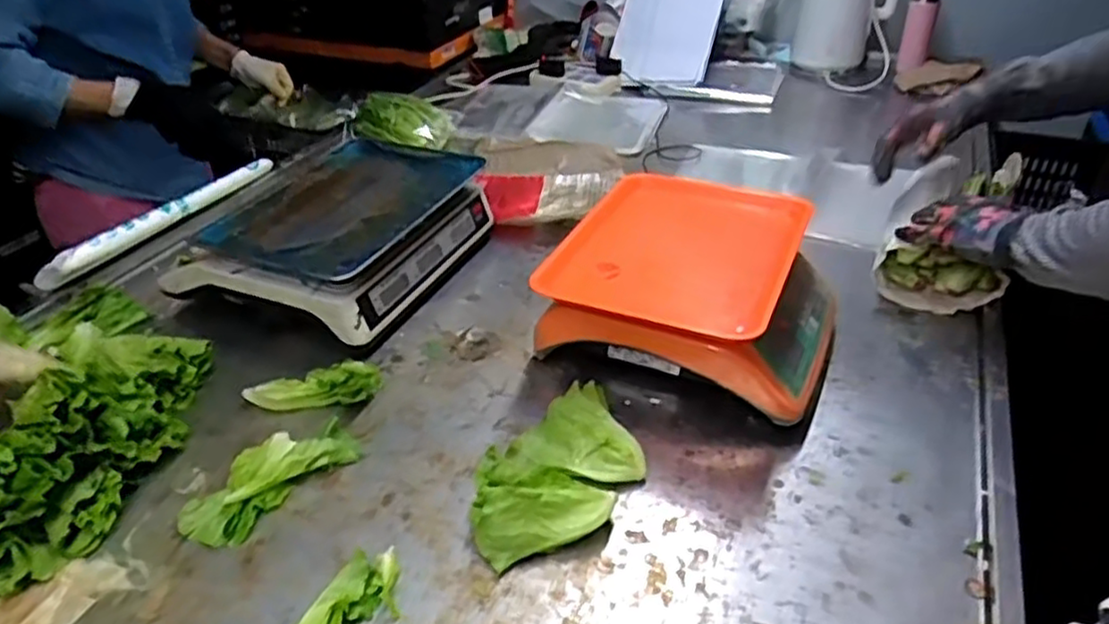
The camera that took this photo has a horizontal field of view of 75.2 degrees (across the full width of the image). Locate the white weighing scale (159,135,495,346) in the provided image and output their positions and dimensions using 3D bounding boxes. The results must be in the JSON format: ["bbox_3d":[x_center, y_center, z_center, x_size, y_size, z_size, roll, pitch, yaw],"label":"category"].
[{"bbox_3d":[-0.285,-0.102,0.965,0.291,0.112,0.341,12,37,20],"label":"white weighing scale"}]

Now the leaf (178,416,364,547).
[{"bbox_3d":[-0.265,0.147,0.668,0.079,0.033,0.158,26,43,34],"label":"leaf"}]

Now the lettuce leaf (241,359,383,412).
[{"bbox_3d":[-0.255,0.079,0.757,0.139,0.042,0.036,0,35,2],"label":"lettuce leaf"}]

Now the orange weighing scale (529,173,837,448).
[{"bbox_3d":[0.159,-0.031,0.791,0.296,0.162,0.299,11,37,19],"label":"orange weighing scale"}]

